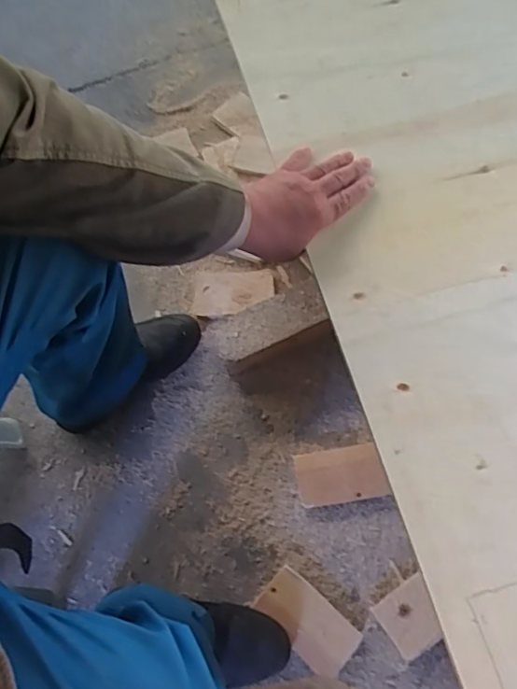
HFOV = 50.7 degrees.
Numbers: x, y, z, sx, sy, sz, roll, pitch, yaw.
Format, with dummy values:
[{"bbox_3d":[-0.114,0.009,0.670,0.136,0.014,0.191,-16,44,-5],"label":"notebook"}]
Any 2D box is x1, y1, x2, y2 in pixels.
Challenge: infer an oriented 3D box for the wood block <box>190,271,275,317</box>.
[{"bbox_3d":[-0.047,-0.092,0.980,0.143,0.015,0.089,2,70,5],"label":"wood block"}]

